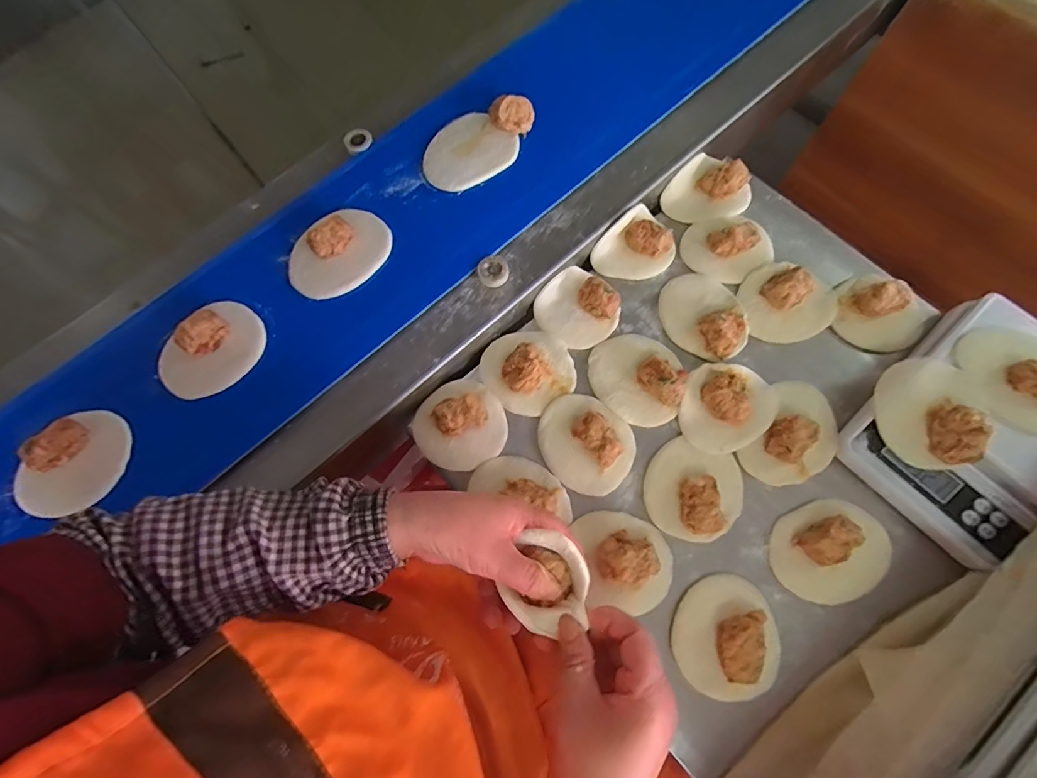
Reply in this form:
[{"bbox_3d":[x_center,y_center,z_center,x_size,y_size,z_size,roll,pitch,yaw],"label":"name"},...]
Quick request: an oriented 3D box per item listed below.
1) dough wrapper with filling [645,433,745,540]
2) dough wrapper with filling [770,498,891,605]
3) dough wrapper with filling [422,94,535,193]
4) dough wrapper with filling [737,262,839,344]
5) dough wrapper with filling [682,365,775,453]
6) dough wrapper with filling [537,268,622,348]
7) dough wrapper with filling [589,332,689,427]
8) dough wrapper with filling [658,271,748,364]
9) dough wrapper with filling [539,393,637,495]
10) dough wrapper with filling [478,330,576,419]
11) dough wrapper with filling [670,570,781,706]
[{"bbox_3d":[0.161,0.091,0.410,0.085,0.024,0.086,-1,74,2],"label":"dough wrapper with filling"},{"bbox_3d":[0.274,0.140,0.393,0.096,0.027,0.080,-22,74,-4],"label":"dough wrapper with filling"},{"bbox_3d":[-0.043,-0.270,0.488,0.132,0.028,0.082,-35,75,-8],"label":"dough wrapper with filling"},{"bbox_3d":[0.272,-0.091,0.464,0.081,0.032,0.085,-1,74,2],"label":"dough wrapper with filling"},{"bbox_3d":[0.200,0.018,0.433,0.080,0.025,0.088,17,75,7],"label":"dough wrapper with filling"},{"bbox_3d":[0.060,-0.084,0.464,0.069,0.032,0.077,-41,76,-9],"label":"dough wrapper with filling"},{"bbox_3d":[0.117,-0.016,0.444,0.090,0.025,0.092,14,75,6],"label":"dough wrapper with filling"},{"bbox_3d":[0.190,-0.078,0.461,0.078,0.030,0.098,-11,74,-1],"label":"dough wrapper with filling"},{"bbox_3d":[0.063,0.048,0.426,0.094,0.026,0.081,42,79,13],"label":"dough wrapper with filling"},{"bbox_3d":[0.009,-0.023,0.455,0.084,0.037,0.089,-1,74,2],"label":"dough wrapper with filling"},{"bbox_3d":[0.179,0.209,0.377,0.087,0.024,0.093,-1,74,2],"label":"dough wrapper with filling"}]

